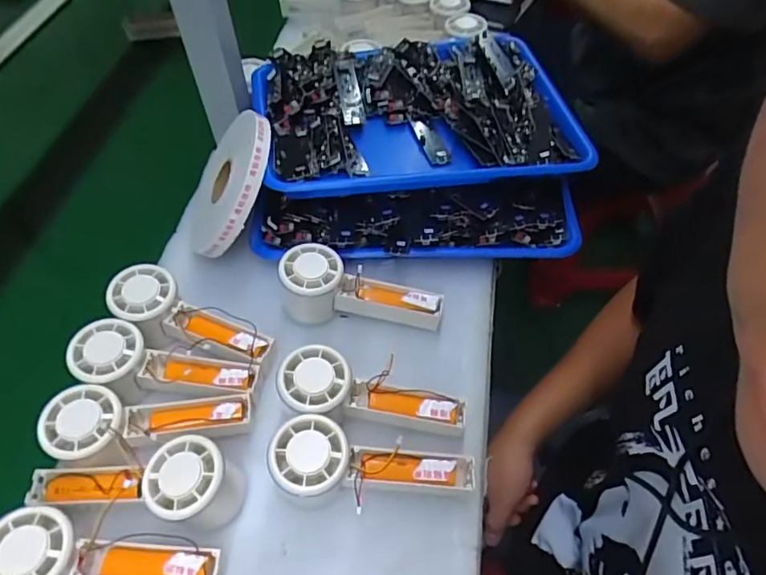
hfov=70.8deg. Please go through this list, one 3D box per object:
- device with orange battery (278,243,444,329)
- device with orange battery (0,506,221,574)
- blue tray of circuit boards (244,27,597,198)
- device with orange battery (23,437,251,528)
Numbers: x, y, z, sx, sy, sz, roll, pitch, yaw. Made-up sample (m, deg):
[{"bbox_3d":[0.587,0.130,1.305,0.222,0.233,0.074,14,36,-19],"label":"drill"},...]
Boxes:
[{"bbox_3d":[-0.020,0.002,0.505,0.150,0.061,0.061,2,55,1],"label":"device with orange battery"},{"bbox_3d":[-0.193,0.189,0.376,0.150,0.043,0.056,9,56,-12],"label":"device with orange battery"},{"bbox_3d":[0.033,-0.195,0.584,0.329,0.042,0.257,-11,55,-7],"label":"blue tray of circuit boards"},{"bbox_3d":[-0.185,0.152,0.407,0.150,0.058,0.052,-7,56,8],"label":"device with orange battery"}]

